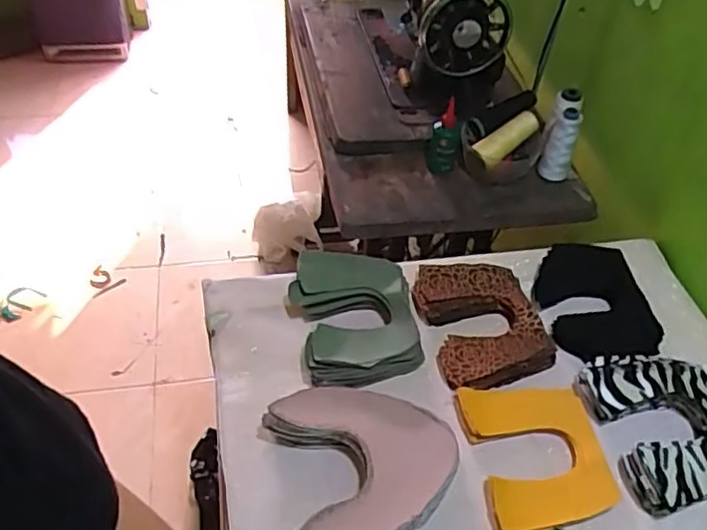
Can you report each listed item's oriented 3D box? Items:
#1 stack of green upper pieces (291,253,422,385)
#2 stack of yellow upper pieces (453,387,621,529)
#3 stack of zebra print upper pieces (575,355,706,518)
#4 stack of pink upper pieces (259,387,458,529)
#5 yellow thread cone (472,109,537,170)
[{"bbox_3d":[0.004,0.062,0.754,0.137,0.052,0.171,-8,47,-12],"label":"stack of green upper pieces"},{"bbox_3d":[0.183,0.186,0.651,0.130,0.018,0.149,-4,46,-8],"label":"stack of yellow upper pieces"},{"bbox_3d":[0.322,0.161,0.671,0.135,0.047,0.166,-8,47,-12],"label":"stack of zebra print upper pieces"},{"bbox_3d":[0.016,0.187,0.625,0.178,0.043,0.169,-11,47,-14],"label":"stack of pink upper pieces"},{"bbox_3d":[0.232,-0.183,0.978,0.105,0.050,0.034,-35,54,-2],"label":"yellow thread cone"}]

